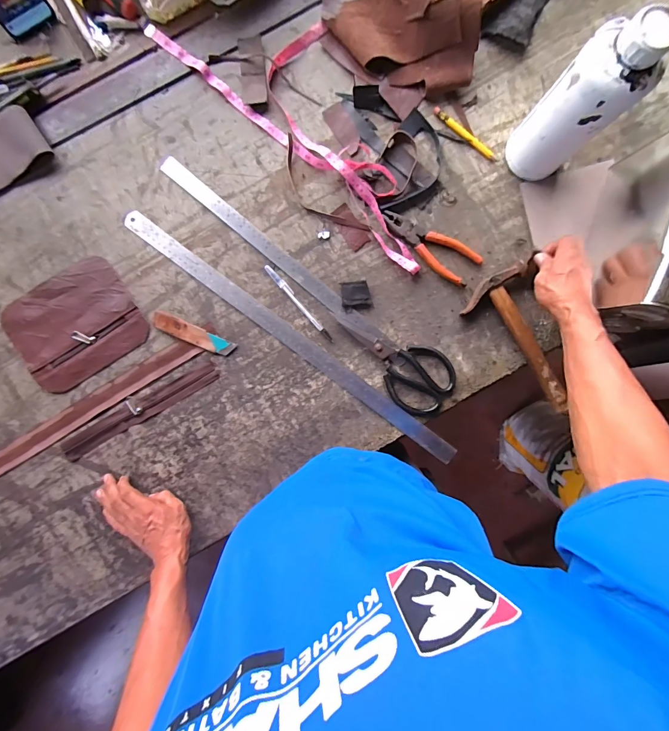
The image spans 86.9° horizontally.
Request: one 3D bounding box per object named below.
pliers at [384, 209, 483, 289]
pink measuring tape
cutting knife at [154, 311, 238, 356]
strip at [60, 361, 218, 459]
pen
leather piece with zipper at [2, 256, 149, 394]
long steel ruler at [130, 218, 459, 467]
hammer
[{"bbox_3d":[0.143,-0.181,0.545,0.162,0.013,0.055,27,91,-1],"label":"pliers"},{"bbox_3d":[-0.020,-0.385,0.529,0.528,0.024,0.178,43,90,-1],"label":"pink measuring tape"},{"bbox_3d":[-0.216,-0.048,0.541,0.130,0.009,0.027,24,91,-1],"label":"cutting knife"},{"bbox_3d":[-0.299,0.069,0.543,0.260,0.007,0.035,-30,91,0],"label":"strip"},{"bbox_3d":[-0.054,-0.095,0.543,0.012,0.007,0.151,-42,91,0],"label":"pen"},{"bbox_3d":[-0.398,-0.063,0.534,0.186,0.011,0.159,-33,91,0],"label":"leather piece with zipper"},{"bbox_3d":[-0.064,-0.042,0.547,0.610,0.009,0.028,37,90,-1],"label":"long steel ruler"},{"bbox_3d":[0.295,-0.036,0.553,0.114,0.037,0.230,-27,92,0],"label":"hammer"}]

